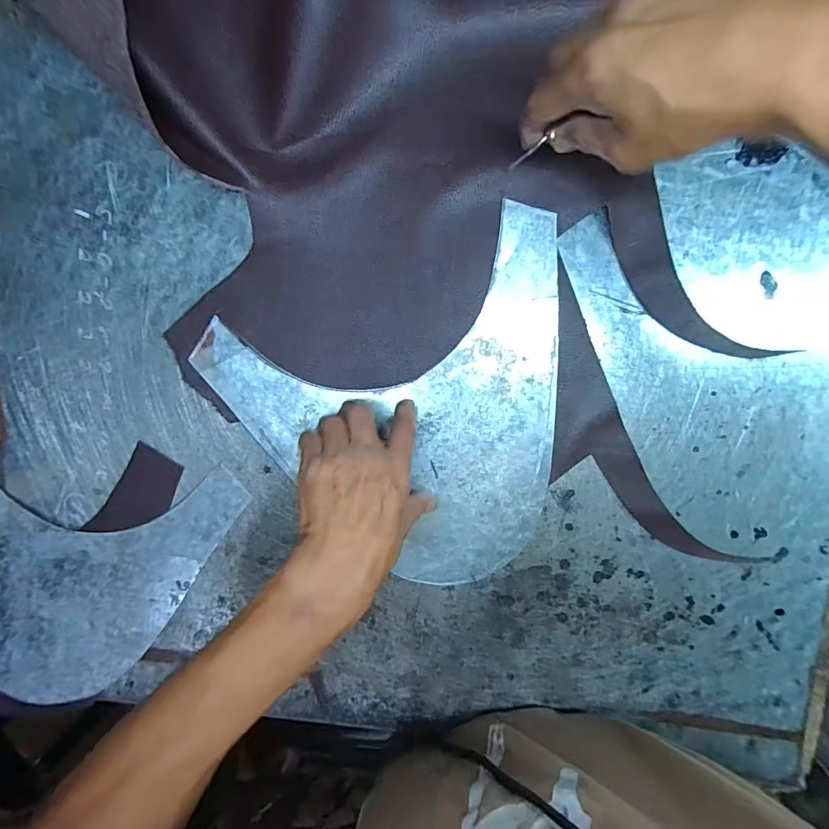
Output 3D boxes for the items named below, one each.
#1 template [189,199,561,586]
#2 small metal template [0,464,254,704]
[{"bbox_3d":[0.006,0.006,0.373,0.296,0.011,0.290,-21,96,6],"label":"template"},{"bbox_3d":[-0.333,0.142,0.400,0.288,0.010,0.256,18,97,-4],"label":"small metal template"}]

